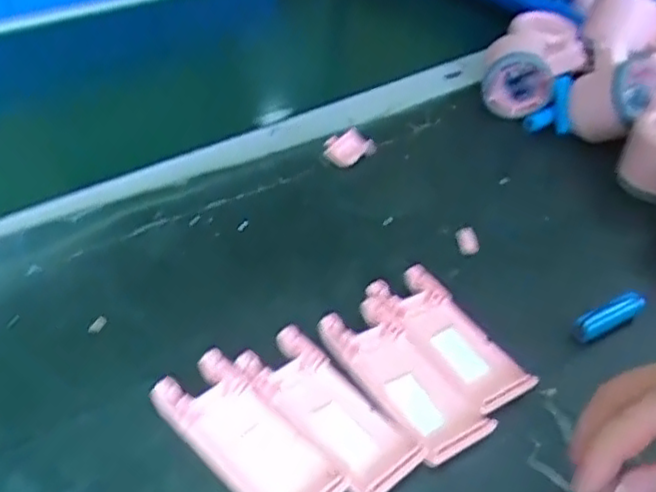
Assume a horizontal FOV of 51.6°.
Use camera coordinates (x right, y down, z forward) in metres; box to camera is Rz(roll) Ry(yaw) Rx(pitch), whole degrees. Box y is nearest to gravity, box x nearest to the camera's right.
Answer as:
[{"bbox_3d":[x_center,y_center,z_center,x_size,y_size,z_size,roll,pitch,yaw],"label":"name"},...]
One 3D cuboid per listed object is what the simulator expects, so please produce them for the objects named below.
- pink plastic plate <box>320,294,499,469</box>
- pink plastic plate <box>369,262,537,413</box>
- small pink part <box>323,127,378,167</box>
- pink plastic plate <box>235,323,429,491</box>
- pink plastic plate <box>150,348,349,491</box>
[{"bbox_3d":[0.040,0.069,0.364,0.043,0.010,0.103,-22,47,-27],"label":"pink plastic plate"},{"bbox_3d":[0.069,0.051,0.387,0.040,0.015,0.103,-22,47,-28],"label":"pink plastic plate"},{"bbox_3d":[0.016,-0.078,0.537,0.037,0.010,0.034,-25,48,-30],"label":"small pink part"},{"bbox_3d":[-0.001,0.081,0.345,0.041,0.009,0.103,-28,50,-32],"label":"pink plastic plate"},{"bbox_3d":[-0.039,0.093,0.329,0.102,0.011,0.043,34,49,30],"label":"pink plastic plate"}]

